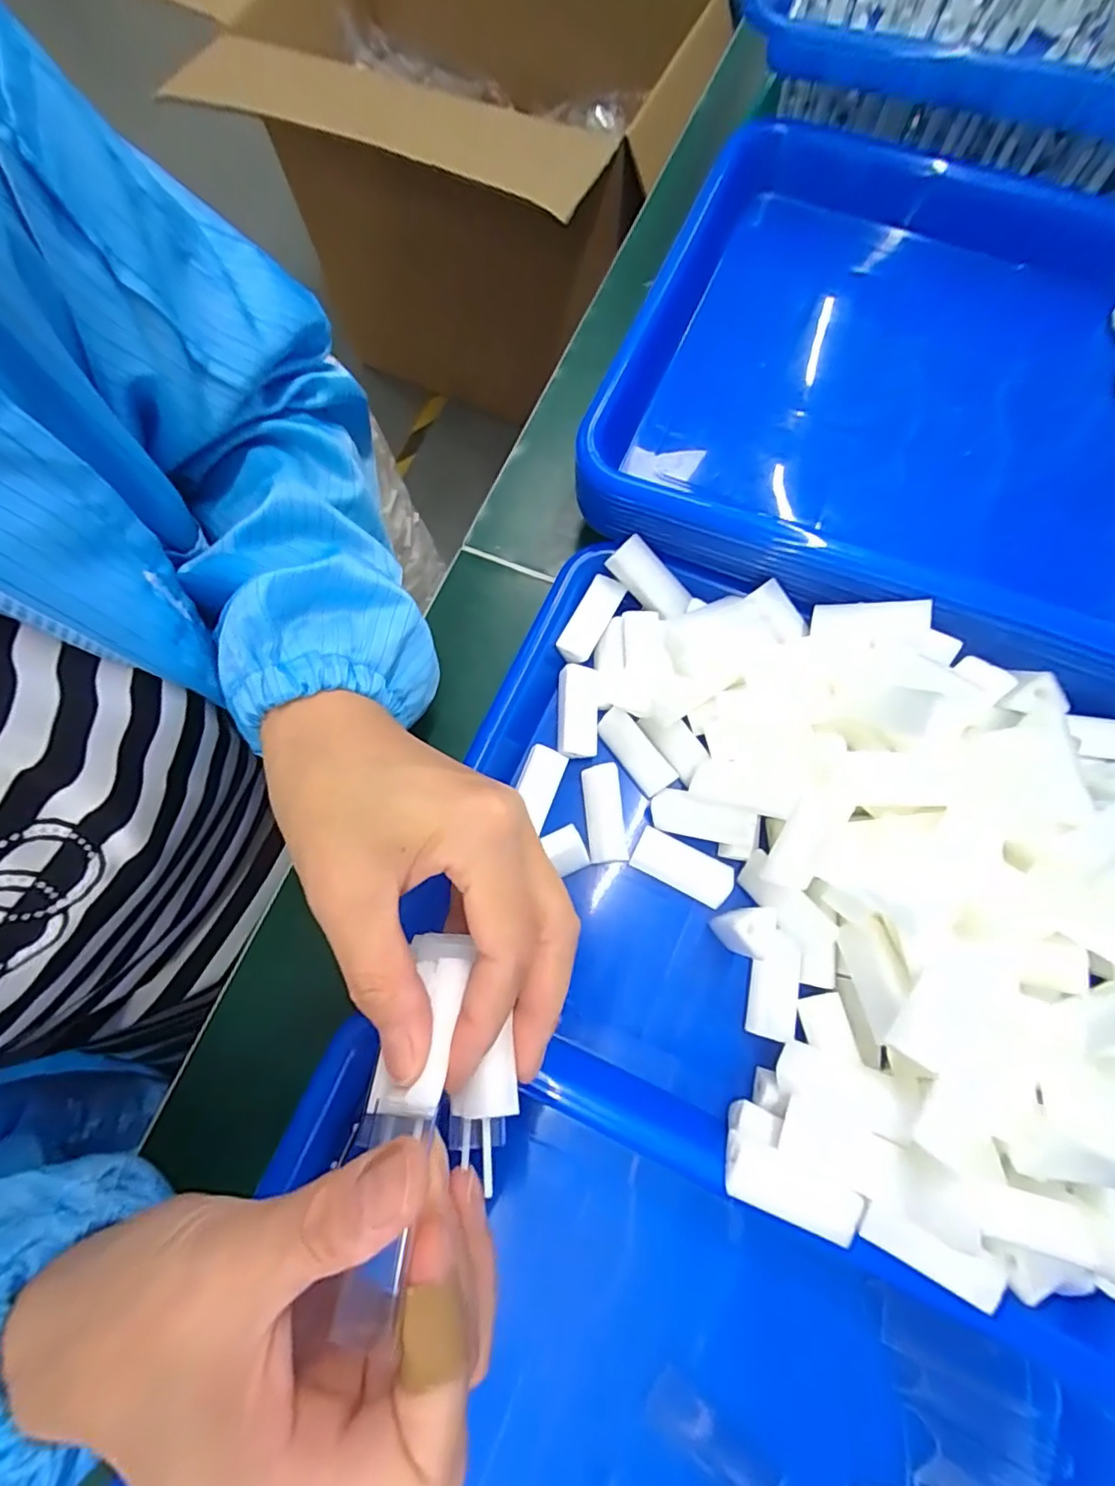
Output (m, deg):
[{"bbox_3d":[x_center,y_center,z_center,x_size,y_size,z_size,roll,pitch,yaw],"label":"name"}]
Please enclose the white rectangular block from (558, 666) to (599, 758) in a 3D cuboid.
[{"bbox_3d":[0.010,-0.015,0.285,0.020,0.008,0.046,2,75,2],"label":"white rectangular block"}]

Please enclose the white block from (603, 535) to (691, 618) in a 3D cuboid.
[{"bbox_3d":[0.046,-0.081,0.285,0.044,0.015,0.016,44,79,-1],"label":"white block"}]

